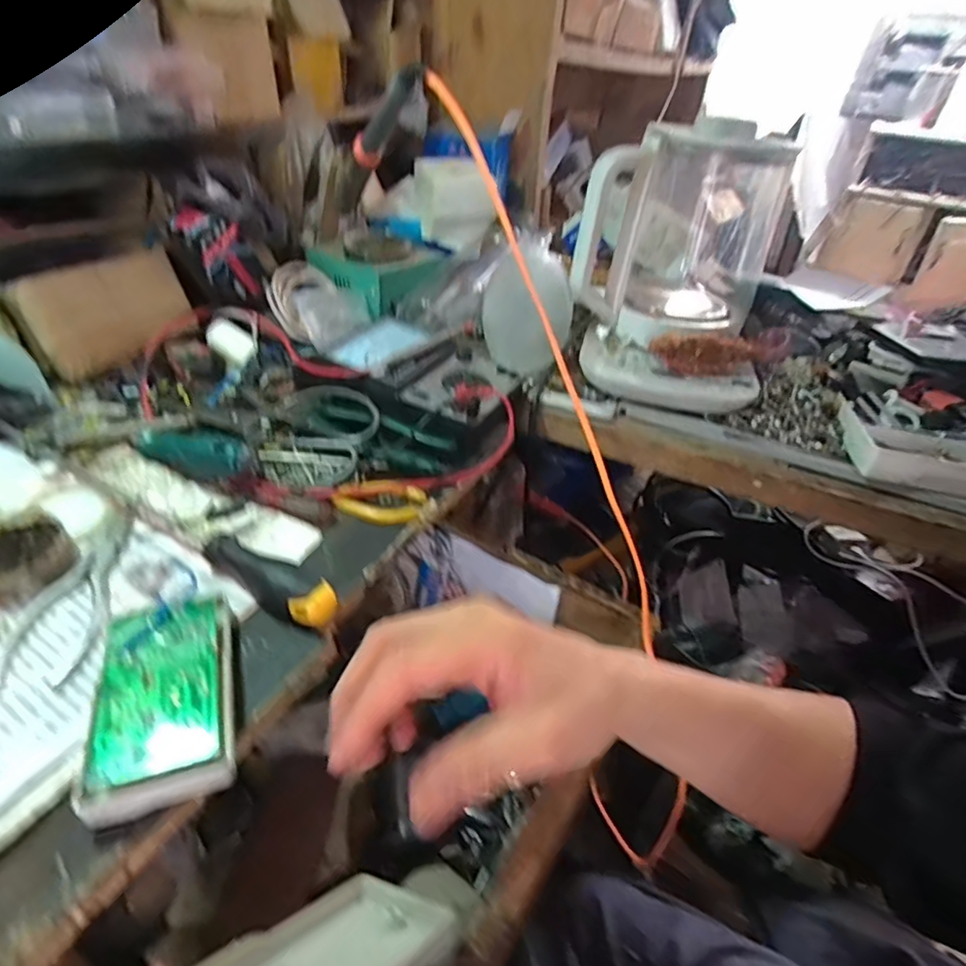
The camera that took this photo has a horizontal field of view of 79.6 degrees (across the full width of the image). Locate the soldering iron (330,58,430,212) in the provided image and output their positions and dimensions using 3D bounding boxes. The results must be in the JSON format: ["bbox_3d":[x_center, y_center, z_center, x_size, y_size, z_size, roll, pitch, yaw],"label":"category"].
[{"bbox_3d":[-0.108,-0.325,0.559,0.023,0.026,0.219,-24,6,-29],"label":"soldering iron"}]

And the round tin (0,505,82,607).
[{"bbox_3d":[-0.293,0.044,0.368,0.056,0.022,0.053,3,41,-2],"label":"round tin"}]

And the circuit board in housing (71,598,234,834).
[{"bbox_3d":[-0.161,0.111,0.298,0.061,0.023,0.107,-8,39,-17],"label":"circuit board in housing"}]

